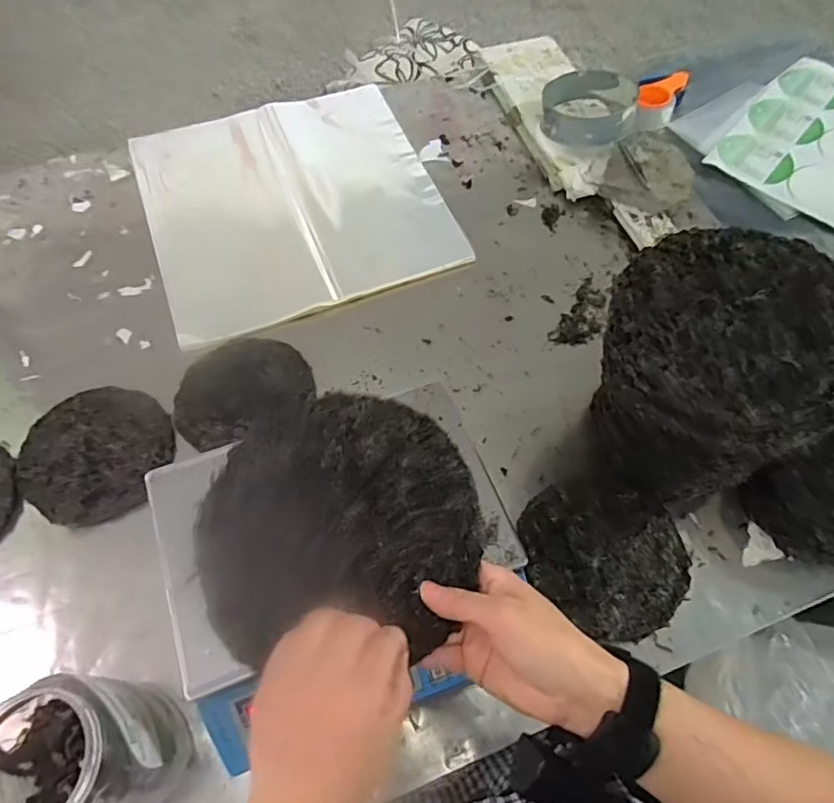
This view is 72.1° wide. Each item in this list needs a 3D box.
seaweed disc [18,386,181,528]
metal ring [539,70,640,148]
[{"bbox_3d":[-0.438,0.071,0.789,0.189,0.032,0.190,0,61,-1],"label":"seaweed disc"},{"bbox_3d":[0.329,-0.558,1.105,0.169,0.081,0.183,0,61,-1],"label":"metal ring"}]

